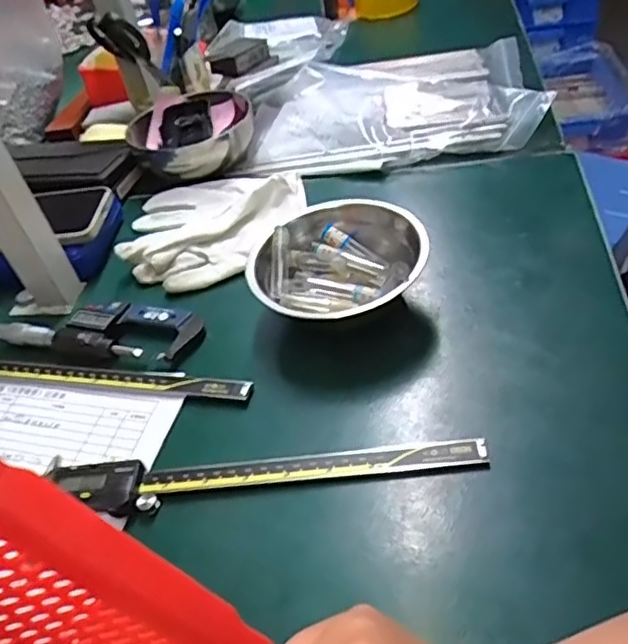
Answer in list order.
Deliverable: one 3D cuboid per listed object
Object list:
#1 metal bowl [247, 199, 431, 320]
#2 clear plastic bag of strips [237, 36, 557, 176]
[{"bbox_3d":[0.017,-0.044,0.466,0.122,0.057,0.131,-4,41,3],"label":"metal bowl"},{"bbox_3d":[0.078,-0.231,0.669,0.302,0.051,0.241,-2,41,5],"label":"clear plastic bag of strips"}]

